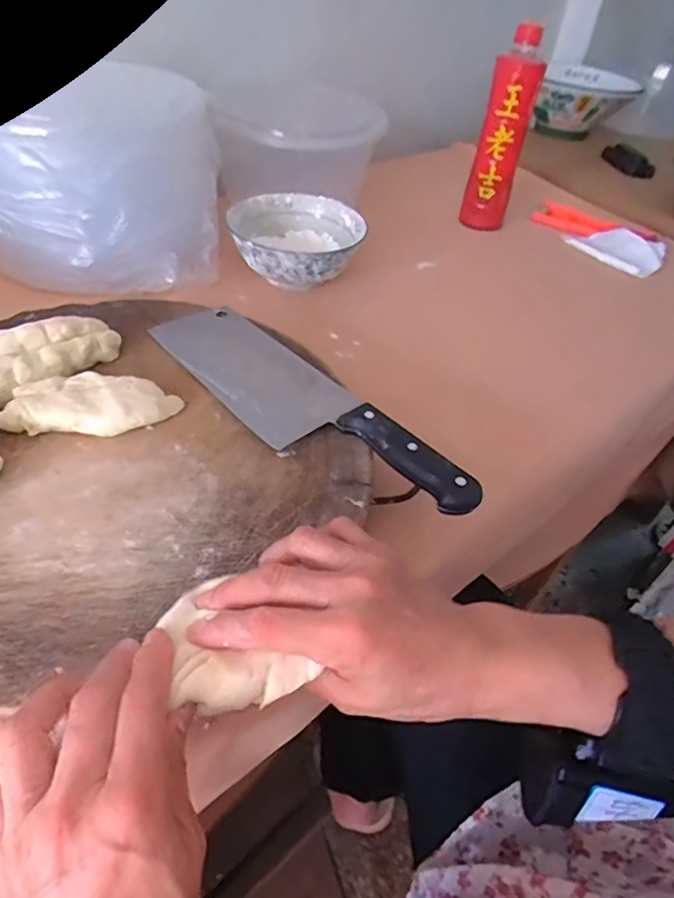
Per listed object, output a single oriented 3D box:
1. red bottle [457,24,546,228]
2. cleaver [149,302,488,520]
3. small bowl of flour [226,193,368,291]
[{"bbox_3d":[0.214,-0.403,0.731,0.058,0.227,0.065,14,44,8],"label":"red bottle"},{"bbox_3d":[-0.031,-0.034,0.416,0.079,0.018,0.289,-28,54,-31],"label":"cleaver"},{"bbox_3d":[-0.041,-0.226,0.626,0.138,0.054,0.144,4,44,-3],"label":"small bowl of flour"}]

